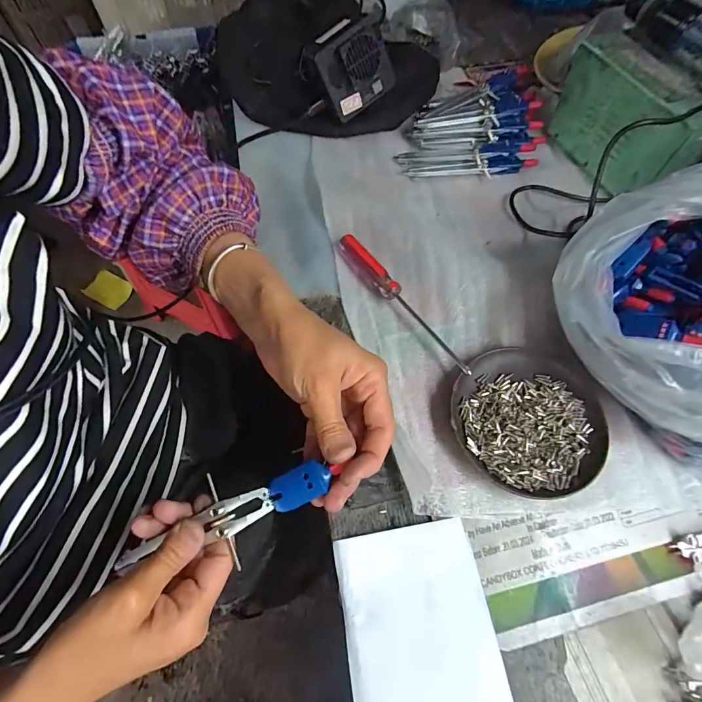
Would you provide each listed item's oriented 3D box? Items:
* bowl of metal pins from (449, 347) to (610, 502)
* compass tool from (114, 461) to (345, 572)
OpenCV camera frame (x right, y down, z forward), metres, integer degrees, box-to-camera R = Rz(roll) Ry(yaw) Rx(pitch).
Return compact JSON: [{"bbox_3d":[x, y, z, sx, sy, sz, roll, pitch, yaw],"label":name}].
[{"bbox_3d":[0.141,0.055,0.309,0.120,0.015,0.115,1,63,-1],"label":"bowl of metal pins"},{"bbox_3d":[-0.077,0.107,0.247,0.147,0.014,0.047,-24,66,4],"label":"compass tool"}]

